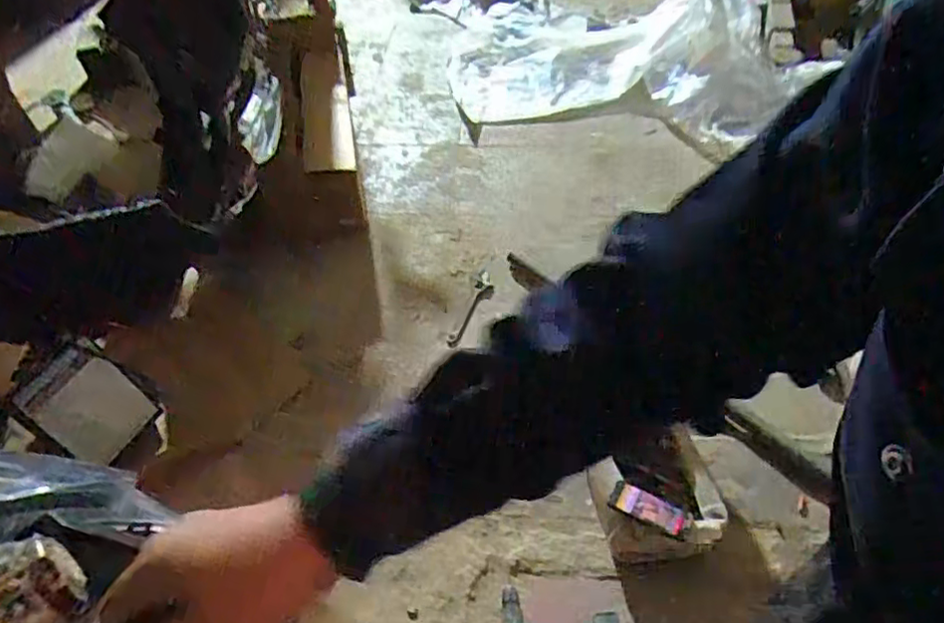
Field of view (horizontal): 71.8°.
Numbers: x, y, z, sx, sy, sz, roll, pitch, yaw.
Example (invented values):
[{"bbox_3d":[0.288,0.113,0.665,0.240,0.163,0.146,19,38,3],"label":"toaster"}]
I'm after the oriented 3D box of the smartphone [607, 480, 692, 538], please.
[{"bbox_3d":[0.358,0.398,1.315,0.160,0.011,0.059,22,80,9],"label":"smartphone"}]

